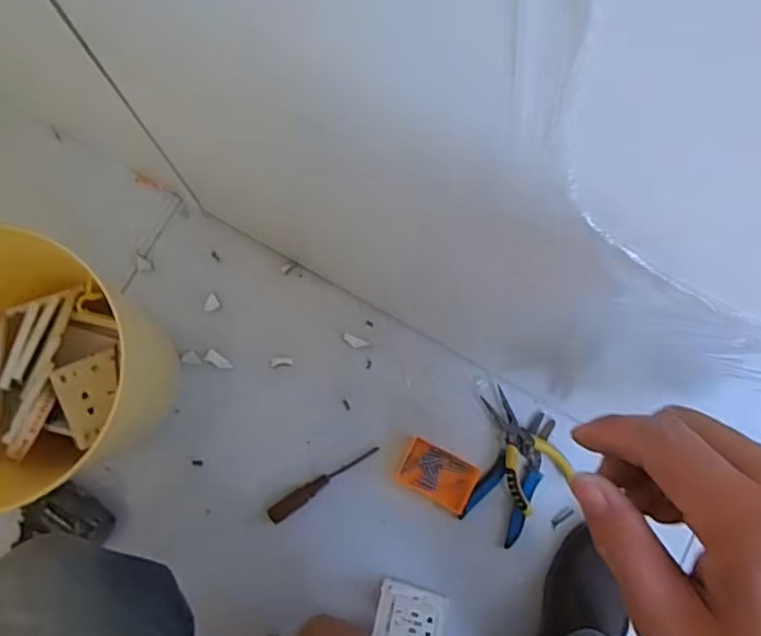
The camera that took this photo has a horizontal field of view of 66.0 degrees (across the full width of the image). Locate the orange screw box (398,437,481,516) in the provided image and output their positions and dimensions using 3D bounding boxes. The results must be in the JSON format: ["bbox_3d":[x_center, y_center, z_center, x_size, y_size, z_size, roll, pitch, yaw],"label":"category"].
[{"bbox_3d":[0.073,0.199,0.742,0.094,0.010,0.064,27,80,0],"label":"orange screw box"}]

